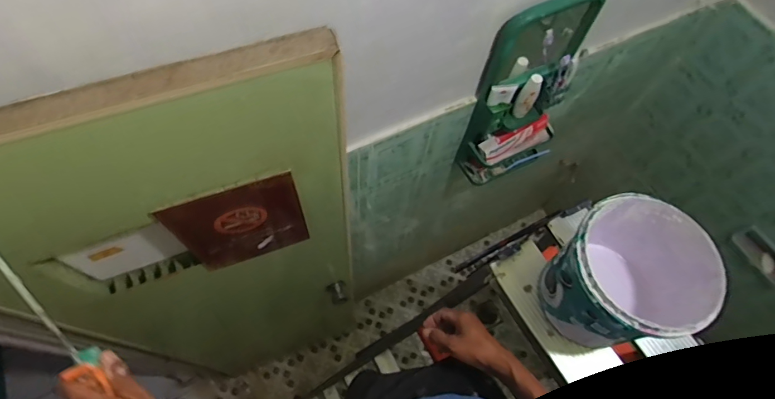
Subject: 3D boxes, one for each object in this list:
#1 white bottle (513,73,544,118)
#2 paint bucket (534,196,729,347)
[{"bbox_3d":[0.342,-0.248,1.076,0.043,0.126,0.042,28,66,10],"label":"white bottle"},{"bbox_3d":[0.292,0.105,0.575,0.158,0.172,0.152,1,65,-3],"label":"paint bucket"}]

